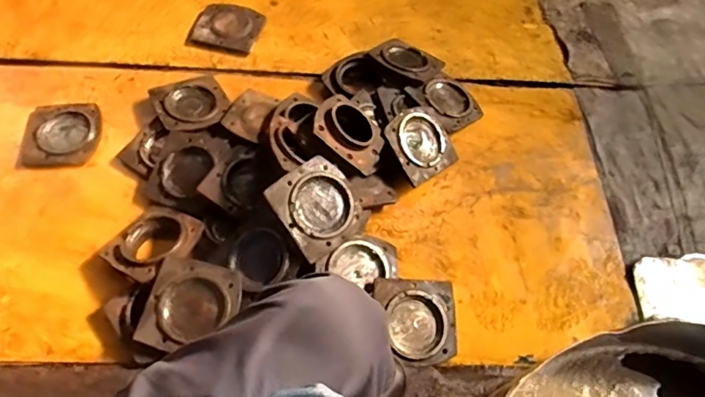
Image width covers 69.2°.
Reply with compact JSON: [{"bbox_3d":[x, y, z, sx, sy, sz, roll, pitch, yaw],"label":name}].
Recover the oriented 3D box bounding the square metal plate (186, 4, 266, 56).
[{"bbox_3d":[-0.309,-0.421,1.263,0.165,0.023,0.151,10,61,3],"label":"square metal plate"}]

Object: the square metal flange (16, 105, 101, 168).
[{"bbox_3d":[-0.619,-0.137,1.089,0.153,0.019,0.155,-4,61,-5],"label":"square metal flange"}]

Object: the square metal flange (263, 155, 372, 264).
[{"bbox_3d":[-0.057,0.013,0.901,0.149,0.016,0.151,-37,95,-28],"label":"square metal flange"}]

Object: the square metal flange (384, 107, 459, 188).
[{"bbox_3d":[0.143,-0.115,1.072,0.149,0.021,0.143,-30,91,-30],"label":"square metal flange"}]

